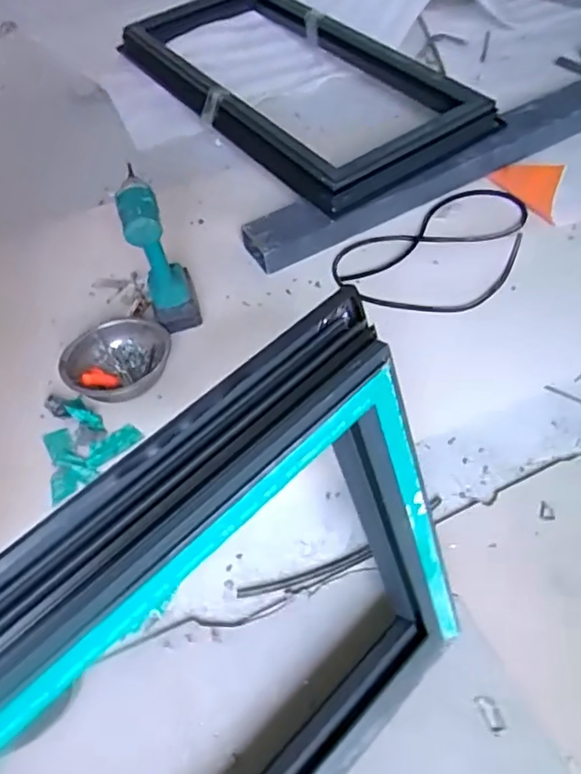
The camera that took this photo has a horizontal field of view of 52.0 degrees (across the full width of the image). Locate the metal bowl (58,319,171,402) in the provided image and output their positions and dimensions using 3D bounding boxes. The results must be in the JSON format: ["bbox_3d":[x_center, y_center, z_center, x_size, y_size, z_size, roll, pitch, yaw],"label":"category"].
[{"bbox_3d":[-0.292,-0.042,1.013,0.174,0.051,0.179,-3,53,3],"label":"metal bowl"}]

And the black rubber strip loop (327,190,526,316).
[{"bbox_3d":[0.301,-0.257,1.138,0.423,0.025,0.259,-31,56,-16],"label":"black rubber strip loop"}]

